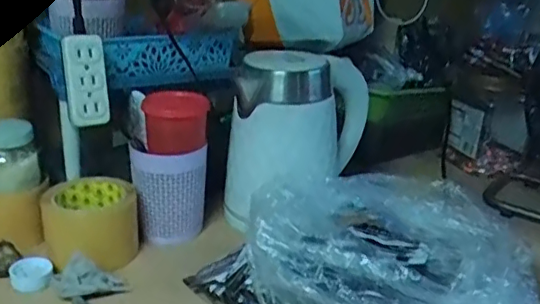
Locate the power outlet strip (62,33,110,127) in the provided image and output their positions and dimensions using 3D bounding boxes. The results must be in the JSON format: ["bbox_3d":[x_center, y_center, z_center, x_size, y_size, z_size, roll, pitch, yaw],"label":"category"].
[{"bbox_3d":[-0.204,-0.079,0.635,0.043,0.097,0.019,-5,23,-22],"label":"power outlet strip"}]

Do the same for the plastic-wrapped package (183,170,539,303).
[{"bbox_3d":[0.108,0.108,0.550,0.238,0.128,0.254,-14,28,-38],"label":"plastic-wrapped package"}]

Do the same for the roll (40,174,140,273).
[{"bbox_3d":[-0.201,0.080,0.648,0.101,0.068,0.092,-2,22,-15],"label":"roll"}]

